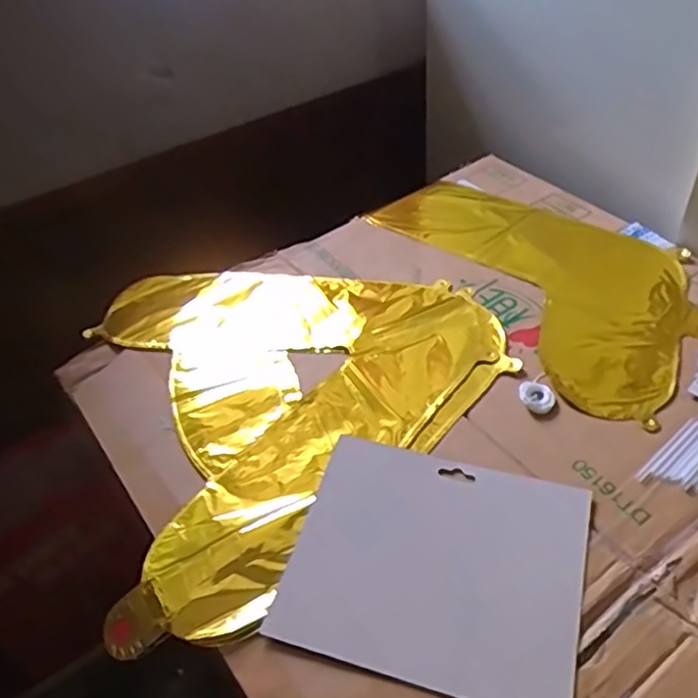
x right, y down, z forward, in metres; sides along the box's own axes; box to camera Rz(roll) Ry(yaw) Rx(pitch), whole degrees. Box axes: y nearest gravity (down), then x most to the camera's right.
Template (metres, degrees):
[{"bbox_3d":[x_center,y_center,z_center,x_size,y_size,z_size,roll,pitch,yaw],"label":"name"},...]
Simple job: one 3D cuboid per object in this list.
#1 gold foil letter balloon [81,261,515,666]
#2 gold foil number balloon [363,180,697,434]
[{"bbox_3d":[-0.061,0.018,0.593,0.370,0.011,0.385,-24,48,-17],"label":"gold foil letter balloon"},{"bbox_3d":[0.205,-0.084,0.680,0.207,0.013,0.383,-24,48,-18],"label":"gold foil number balloon"}]

